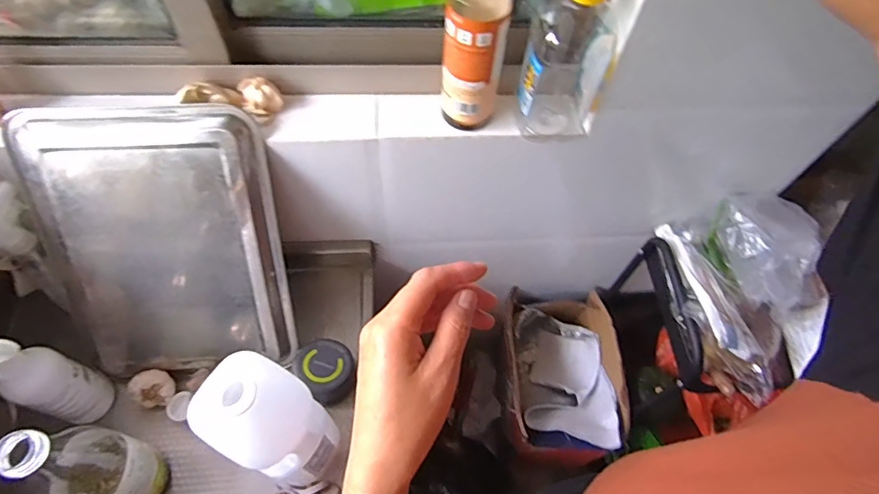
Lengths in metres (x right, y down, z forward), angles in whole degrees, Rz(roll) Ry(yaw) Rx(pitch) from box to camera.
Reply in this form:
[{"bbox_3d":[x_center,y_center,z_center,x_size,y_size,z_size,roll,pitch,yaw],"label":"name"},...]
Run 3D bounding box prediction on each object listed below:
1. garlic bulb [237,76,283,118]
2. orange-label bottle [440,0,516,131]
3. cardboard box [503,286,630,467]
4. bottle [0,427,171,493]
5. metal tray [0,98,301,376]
[{"bbox_3d":[-0.218,-0.184,0.612,0.045,0.031,0.043,-19,63,-13],"label":"garlic bulb"},{"bbox_3d":[0.040,-0.216,0.544,0.065,0.199,0.061,9,60,2],"label":"orange-label bottle"},{"bbox_3d":[0.235,0.256,1.017,0.212,0.176,0.297,3,60,-1],"label":"cardboard box"},{"bbox_3d":[-0.394,0.258,0.578,0.073,0.252,0.089,7,60,2],"label":"bottle"},{"bbox_3d":[-0.352,0.001,0.660,0.292,0.365,0.054,-5,30,-2],"label":"metal tray"}]

